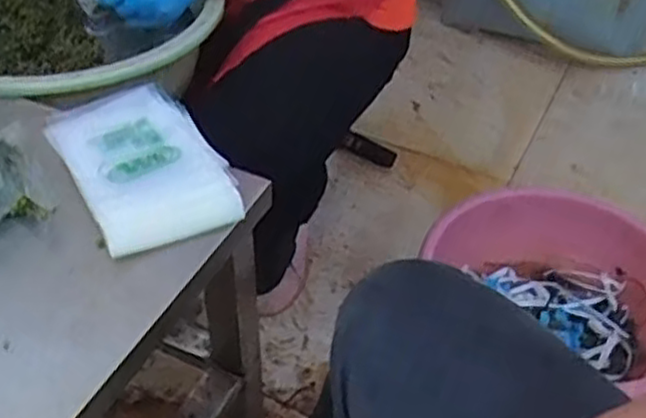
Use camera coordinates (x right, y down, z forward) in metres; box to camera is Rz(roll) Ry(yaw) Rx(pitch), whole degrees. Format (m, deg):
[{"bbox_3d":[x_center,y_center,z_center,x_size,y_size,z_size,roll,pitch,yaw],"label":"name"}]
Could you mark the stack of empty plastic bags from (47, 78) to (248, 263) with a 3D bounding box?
[{"bbox_3d":[-0.157,-0.039,0.654,0.116,0.036,0.190,-20,47,-23],"label":"stack of empty plastic bags"}]

